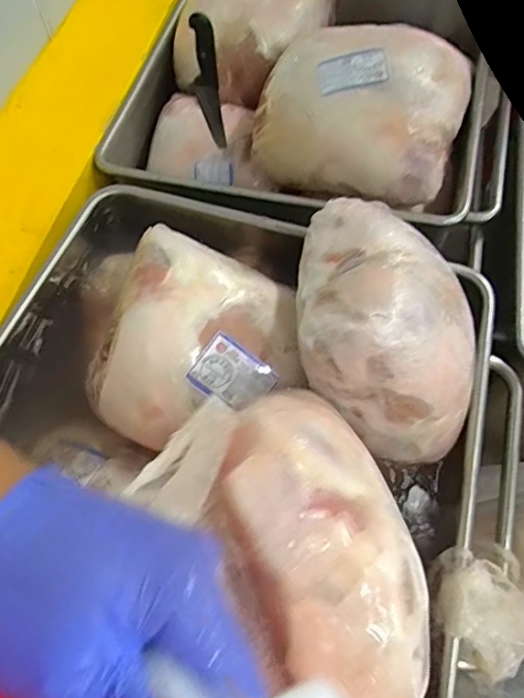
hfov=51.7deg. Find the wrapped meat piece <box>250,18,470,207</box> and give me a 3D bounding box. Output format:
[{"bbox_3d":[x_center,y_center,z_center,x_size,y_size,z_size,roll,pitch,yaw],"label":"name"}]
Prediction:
[{"bbox_3d":[0.168,-0.410,0.923,0.334,0.157,0.262,18,67,8],"label":"wrapped meat piece"}]

